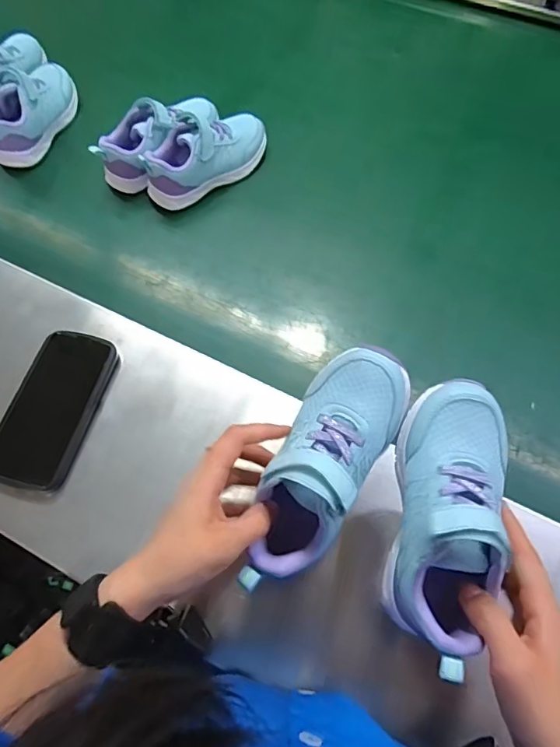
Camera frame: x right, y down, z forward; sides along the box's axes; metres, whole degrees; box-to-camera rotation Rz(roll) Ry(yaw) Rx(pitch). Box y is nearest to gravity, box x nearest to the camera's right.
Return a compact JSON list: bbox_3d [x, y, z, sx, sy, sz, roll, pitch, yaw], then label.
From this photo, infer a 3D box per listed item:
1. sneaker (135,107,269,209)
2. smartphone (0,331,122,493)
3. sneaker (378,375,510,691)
[{"bbox_3d":[-0.093,-0.279,0.626,0.170,0.075,0.071,-29,66,-15],"label":"sneaker"},{"bbox_3d":[-0.228,0.031,0.489,0.083,0.019,0.163,14,63,7],"label":"smartphone"},{"bbox_3d":[0.117,0.097,0.321,0.070,0.070,0.177,9,81,5],"label":"sneaker"}]

